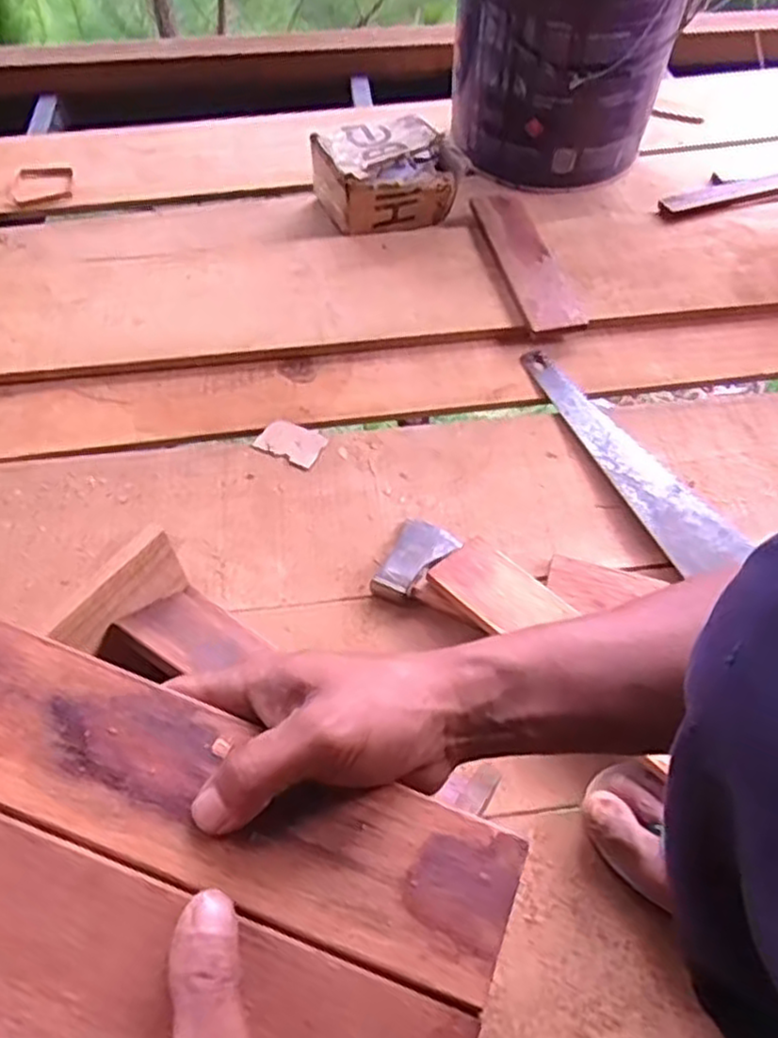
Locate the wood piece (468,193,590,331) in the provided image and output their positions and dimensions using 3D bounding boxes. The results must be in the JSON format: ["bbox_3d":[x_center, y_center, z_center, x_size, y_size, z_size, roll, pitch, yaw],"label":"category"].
[{"bbox_3d":[0.163,-0.311,0.871,0.064,0.026,0.234,-16,61,-8],"label":"wood piece"}]

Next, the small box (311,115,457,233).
[{"bbox_3d":[-0.003,-0.432,0.904,0.168,0.089,0.125,-12,59,-8],"label":"small box"}]

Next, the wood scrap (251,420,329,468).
[{"bbox_3d":[-0.099,-0.080,0.739,0.065,0.004,0.046,23,59,14],"label":"wood scrap"}]

